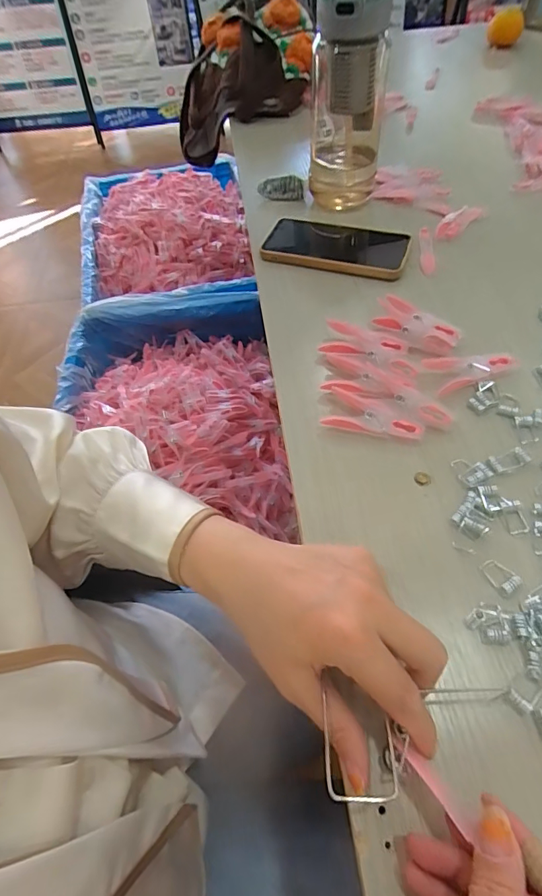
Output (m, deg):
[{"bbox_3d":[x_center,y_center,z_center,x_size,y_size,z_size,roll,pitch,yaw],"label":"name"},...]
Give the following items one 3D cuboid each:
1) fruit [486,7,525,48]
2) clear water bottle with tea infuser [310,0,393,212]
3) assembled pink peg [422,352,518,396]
[{"bbox_3d":[0.445,-0.796,0.843,0.059,0.052,0.067,18,59,14],"label":"fruit"},{"bbox_3d":[0.083,-0.376,0.466,0.077,0.200,0.067,4,56,8],"label":"clear water bottle with tea infuser"},{"bbox_3d":[0.169,-0.069,0.373,0.074,0.009,0.034,-16,56,-6],"label":"assembled pink peg"}]

